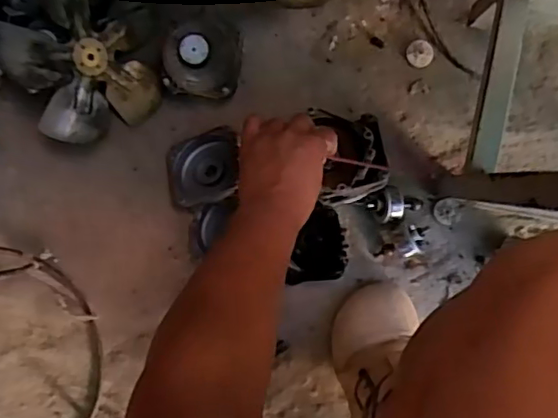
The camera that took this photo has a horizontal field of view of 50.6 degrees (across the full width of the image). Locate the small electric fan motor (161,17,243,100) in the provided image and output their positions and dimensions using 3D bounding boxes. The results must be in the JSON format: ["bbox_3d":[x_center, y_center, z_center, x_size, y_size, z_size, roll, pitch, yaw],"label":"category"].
[{"bbox_3d":[-0.084,-0.164,0.660,0.077,0.084,0.078,0,87,5],"label":"small electric fan motor"}]

